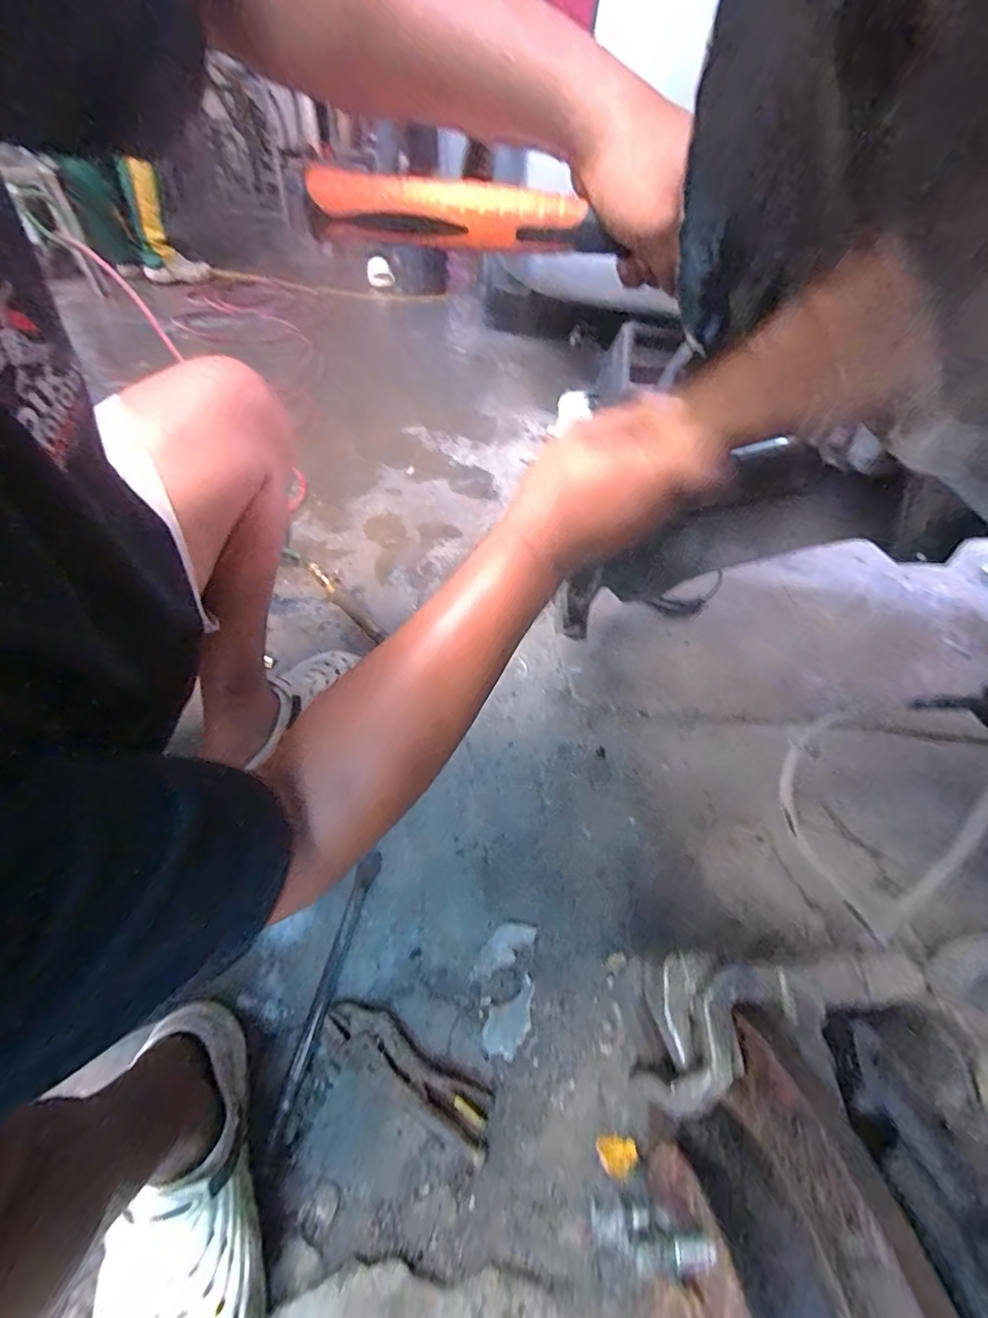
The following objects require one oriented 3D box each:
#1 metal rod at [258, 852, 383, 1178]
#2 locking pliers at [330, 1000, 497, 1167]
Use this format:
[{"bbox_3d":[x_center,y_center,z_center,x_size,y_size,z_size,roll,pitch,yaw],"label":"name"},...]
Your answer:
[{"bbox_3d":[-0.203,0.393,0.622,0.027,0.012,0.316,11,51,8],"label":"metal rod"},{"bbox_3d":[-0.093,0.460,0.585,0.215,0.015,0.050,27,55,19],"label":"locking pliers"}]

